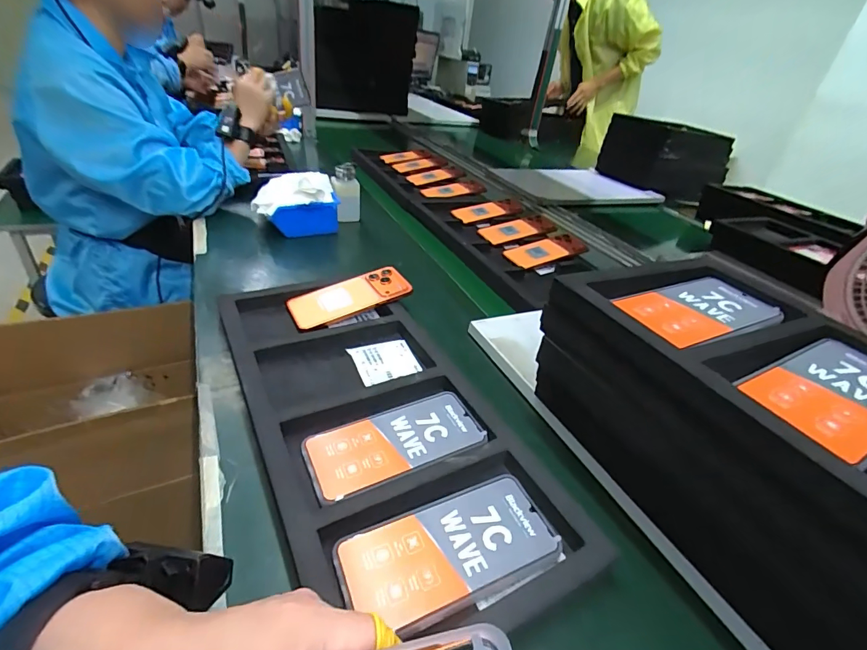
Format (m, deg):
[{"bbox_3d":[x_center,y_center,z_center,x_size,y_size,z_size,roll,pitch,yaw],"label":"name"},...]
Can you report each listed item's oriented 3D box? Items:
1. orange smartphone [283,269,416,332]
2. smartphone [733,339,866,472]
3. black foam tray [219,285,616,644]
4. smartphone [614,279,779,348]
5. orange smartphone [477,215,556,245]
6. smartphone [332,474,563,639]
[{"bbox_3d":[-0.116,-0.038,0.598,0.163,0.012,0.079,-24,51,-20],"label":"orange smartphone"},{"bbox_3d":[0.291,0.046,0.305,0.153,0.005,0.075,-11,39,-28],"label":"smartphone"},{"bbox_3d":[-0.074,0.085,0.446,0.217,0.024,0.475,-16,41,-28],"label":"black foam tray"},{"bbox_3d":[0.243,-0.015,0.388,0.156,0.004,0.078,-10,38,-27],"label":"smartphone"},{"bbox_3d":[0.178,-0.209,0.930,0.174,0.019,0.091,-19,42,-12],"label":"orange smartphone"},{"bbox_3d":[0.013,0.172,0.328,0.162,0.005,0.078,-11,39,-23],"label":"smartphone"}]

